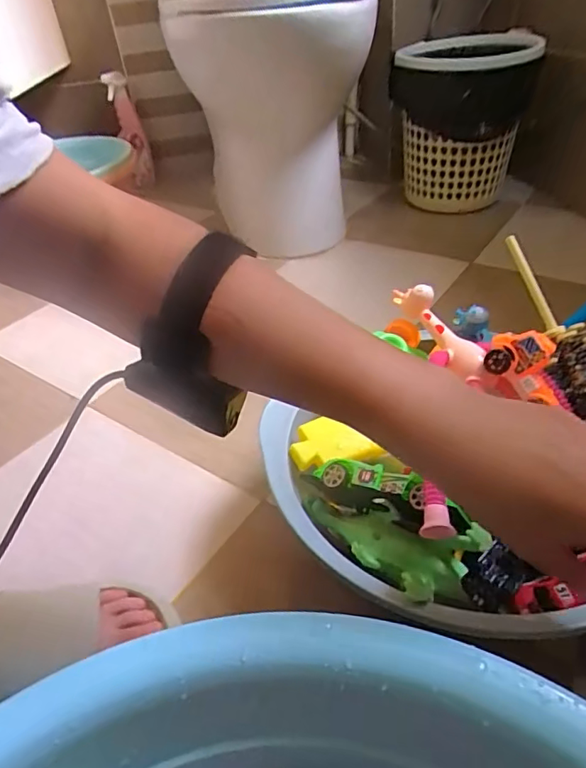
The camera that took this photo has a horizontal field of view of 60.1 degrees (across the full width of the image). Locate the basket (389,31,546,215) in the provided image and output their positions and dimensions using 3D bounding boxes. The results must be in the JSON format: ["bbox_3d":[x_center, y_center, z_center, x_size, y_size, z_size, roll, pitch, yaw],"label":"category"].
[{"bbox_3d":[0.342,-0.521,1.035,0.250,0.299,0.287,7,41,17],"label":"basket"}]

